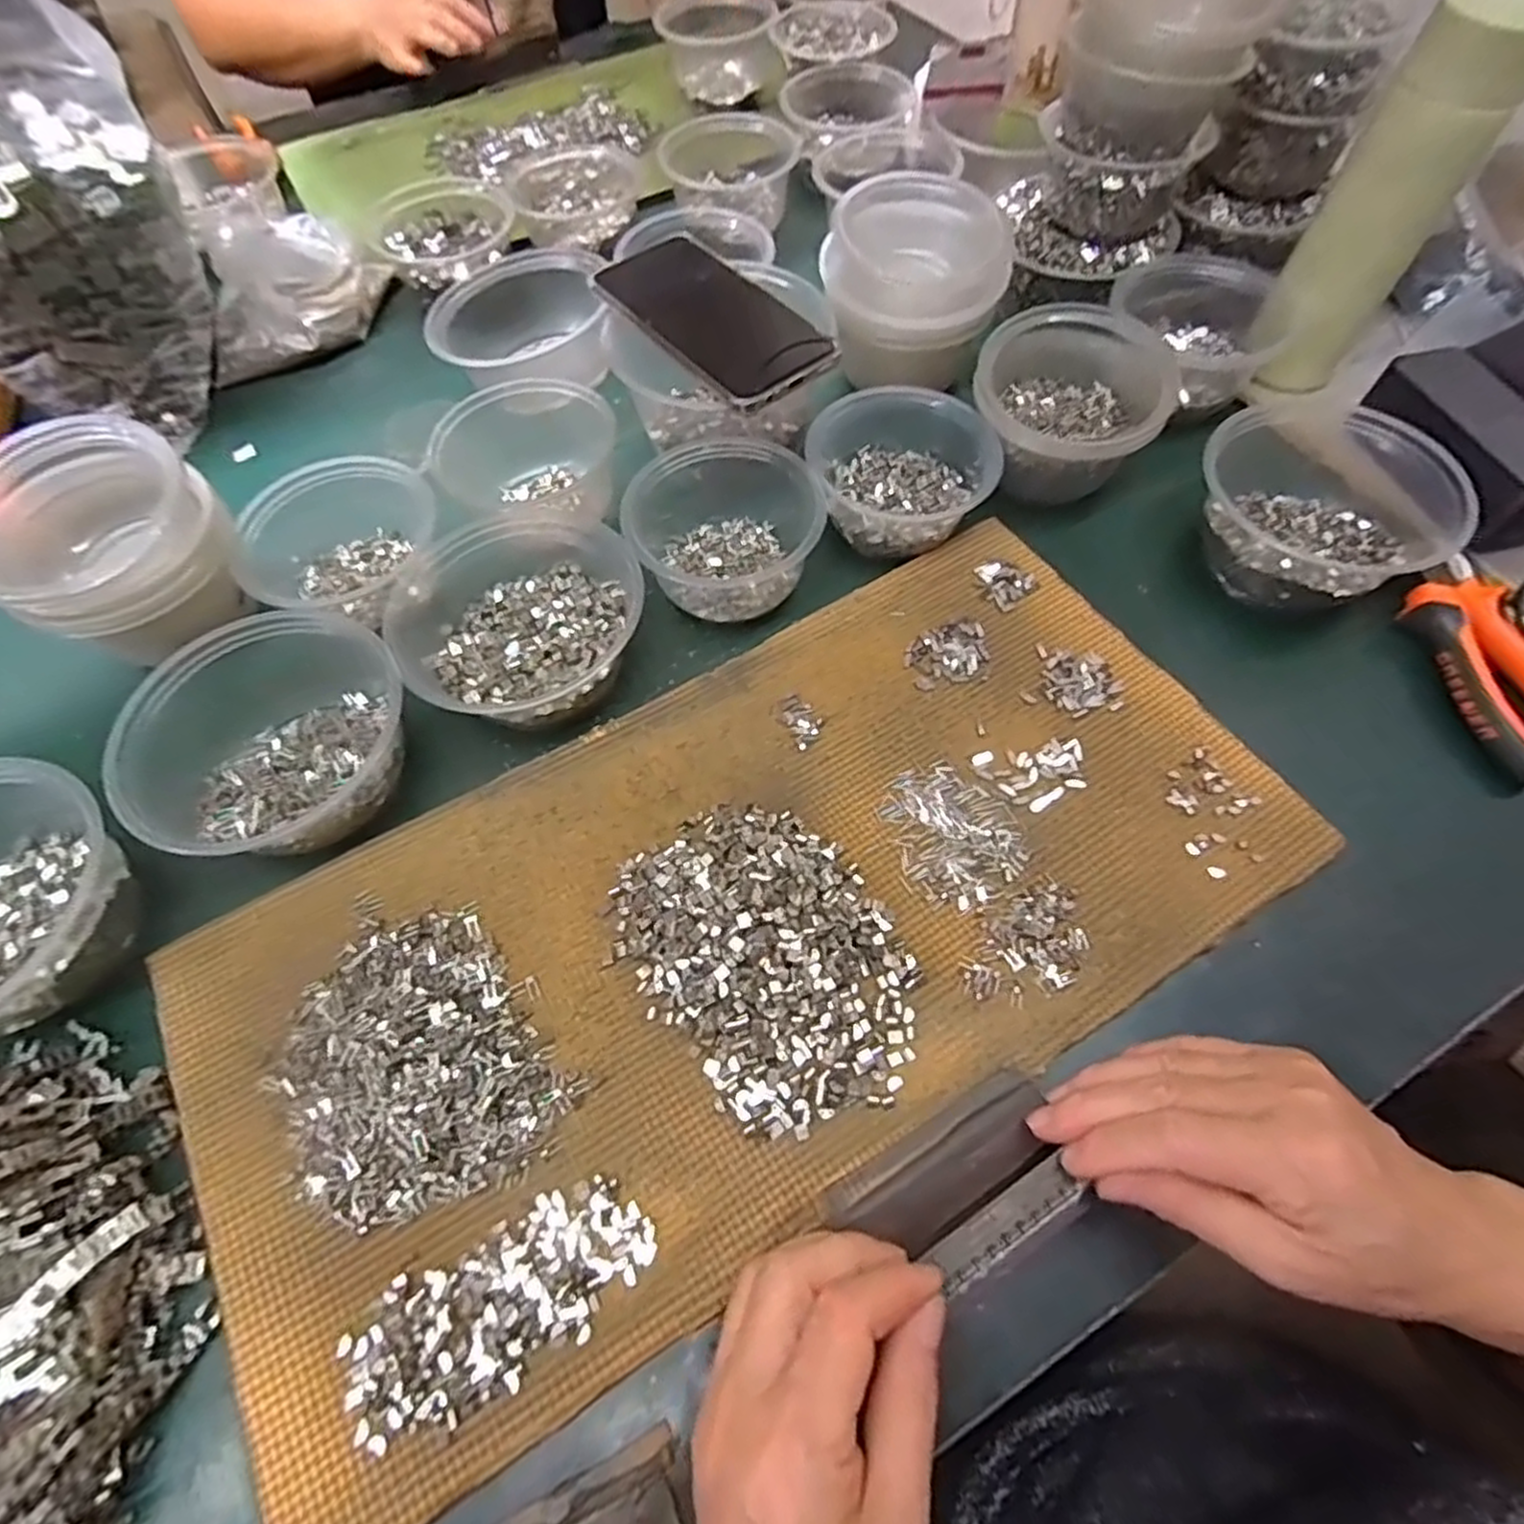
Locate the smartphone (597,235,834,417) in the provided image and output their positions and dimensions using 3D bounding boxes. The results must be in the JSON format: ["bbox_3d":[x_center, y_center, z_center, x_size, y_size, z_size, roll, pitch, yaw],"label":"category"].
[{"bbox_3d":[-0.029,-0.271,0.456,0.077,0.013,0.156,-36,68,-17],"label":"smartphone"}]

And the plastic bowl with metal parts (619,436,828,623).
[{"bbox_3d":[-0.021,-0.141,0.449,0.108,0.056,0.101,0,62,0],"label":"plastic bowl with metal parts"}]

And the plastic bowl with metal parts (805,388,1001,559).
[{"bbox_3d":[0.084,-0.182,0.477,0.115,0.050,0.101,32,67,16],"label":"plastic bowl with metal parts"}]

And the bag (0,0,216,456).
[{"bbox_3d":[-0.462,-0.346,0.501,0.163,0.192,0.145,-25,62,-11],"label":"bag"}]

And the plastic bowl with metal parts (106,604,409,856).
[{"bbox_3d":[-0.259,-0.015,0.387,0.137,0.061,0.132,-1,60,2],"label":"plastic bowl with metal parts"}]

